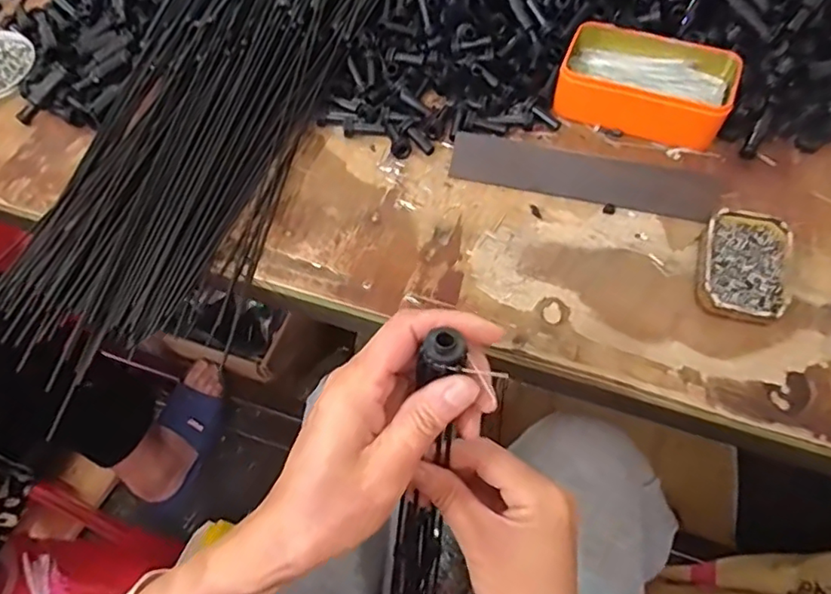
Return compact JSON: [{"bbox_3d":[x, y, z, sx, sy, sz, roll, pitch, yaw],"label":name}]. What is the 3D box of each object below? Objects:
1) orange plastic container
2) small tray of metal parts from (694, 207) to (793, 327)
[{"bbox_3d":[0.206,-0.194,0.516,0.142,0.041,0.083,21,66,13],"label":"orange plastic container"},{"bbox_3d":[0.253,-0.024,0.444,0.061,0.021,0.090,12,65,9],"label":"small tray of metal parts"}]

